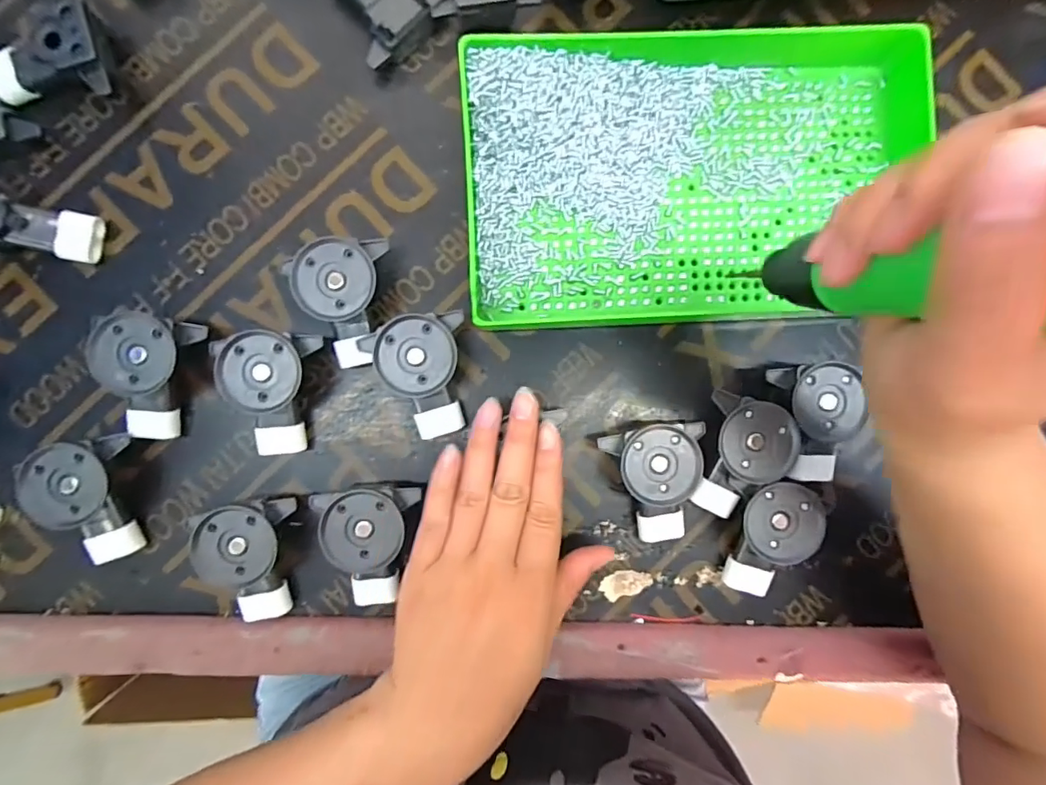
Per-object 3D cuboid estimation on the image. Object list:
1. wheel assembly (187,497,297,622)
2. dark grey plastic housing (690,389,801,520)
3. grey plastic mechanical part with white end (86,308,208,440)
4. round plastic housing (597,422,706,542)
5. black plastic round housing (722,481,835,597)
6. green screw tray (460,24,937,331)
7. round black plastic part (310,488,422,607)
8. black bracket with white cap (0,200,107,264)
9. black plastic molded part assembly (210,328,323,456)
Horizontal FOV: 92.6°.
[{"bbox_3d":[-0.148,0.090,0.269,0.042,0.030,0.064,4,89,-1],"label":"wheel assembly"},{"bbox_3d":[0.123,0.036,0.279,0.044,0.026,0.066,9,89,-1],"label":"dark grey plastic housing"},{"bbox_3d":[-0.202,-0.009,0.269,0.048,0.028,0.065,13,89,-1],"label":"grey plastic mechanical part with white end"},{"bbox_3d":[0.071,0.050,0.278,0.050,0.028,0.066,-2,90,-2],"label":"round plastic housing"},{"bbox_3d":[0.137,0.080,0.279,0.040,0.028,0.066,17,89,-1],"label":"black plastic round housing"},{"bbox_3d":[0.094,-0.118,0.274,0.243,0.034,0.153,-3,90,-2],"label":"green screw tray"},{"bbox_3d":[-0.081,0.084,0.272,0.052,0.029,0.066,-7,90,-2],"label":"round black plastic part"},{"bbox_3d":[-0.270,-0.091,0.271,0.073,0.021,0.052,8,91,-14],"label":"black bracket with white cap"},{"bbox_3d":[-0.137,0.000,0.271,0.045,0.029,0.066,6,89,-1],"label":"black plastic molded part assembly"}]

